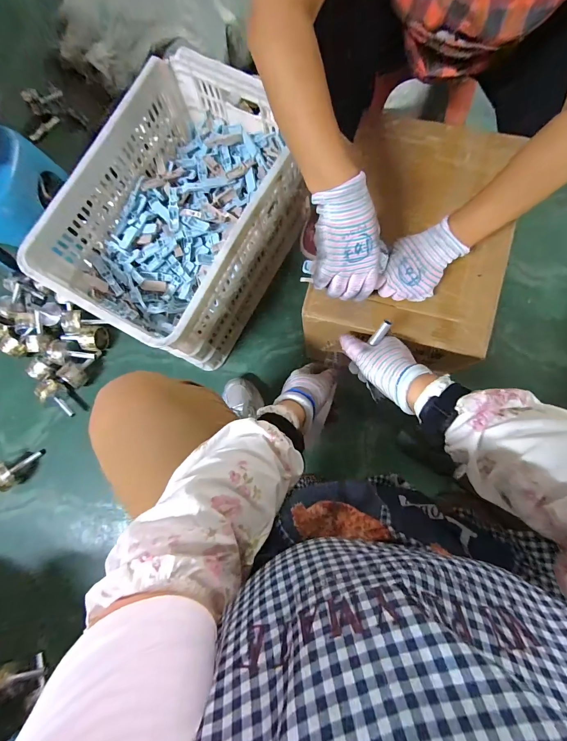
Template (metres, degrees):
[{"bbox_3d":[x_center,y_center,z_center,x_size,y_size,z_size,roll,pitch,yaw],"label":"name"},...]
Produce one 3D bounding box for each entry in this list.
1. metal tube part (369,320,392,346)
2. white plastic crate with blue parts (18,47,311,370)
[{"bbox_3d":[0.140,-0.055,0.470,0.013,0.009,0.041,40,126,8],"label":"metal tube part"},{"bbox_3d":[-0.211,-0.340,0.740,0.372,0.287,0.546,29,86,7],"label":"white plastic crate with blue parts"}]

